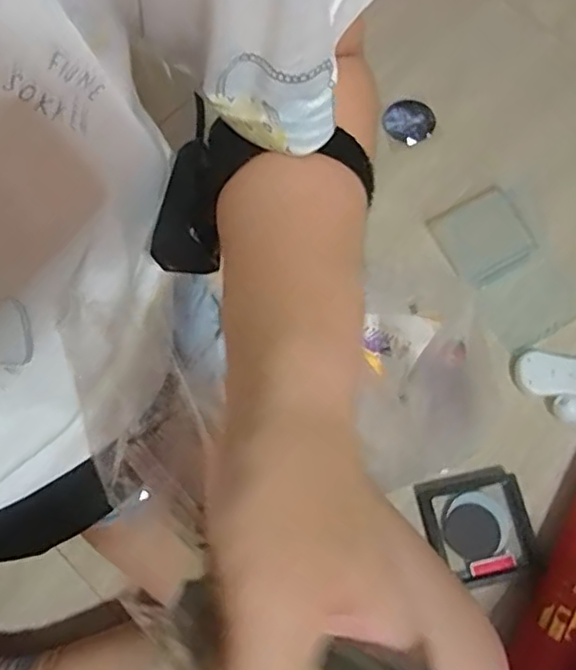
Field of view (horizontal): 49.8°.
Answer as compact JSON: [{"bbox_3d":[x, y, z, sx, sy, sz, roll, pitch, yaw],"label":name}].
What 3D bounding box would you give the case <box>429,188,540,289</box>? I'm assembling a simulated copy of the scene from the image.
[{"bbox_3d":[0.211,-0.105,0.670,0.090,0.011,0.091,-27,74,-9],"label":"case"}]

